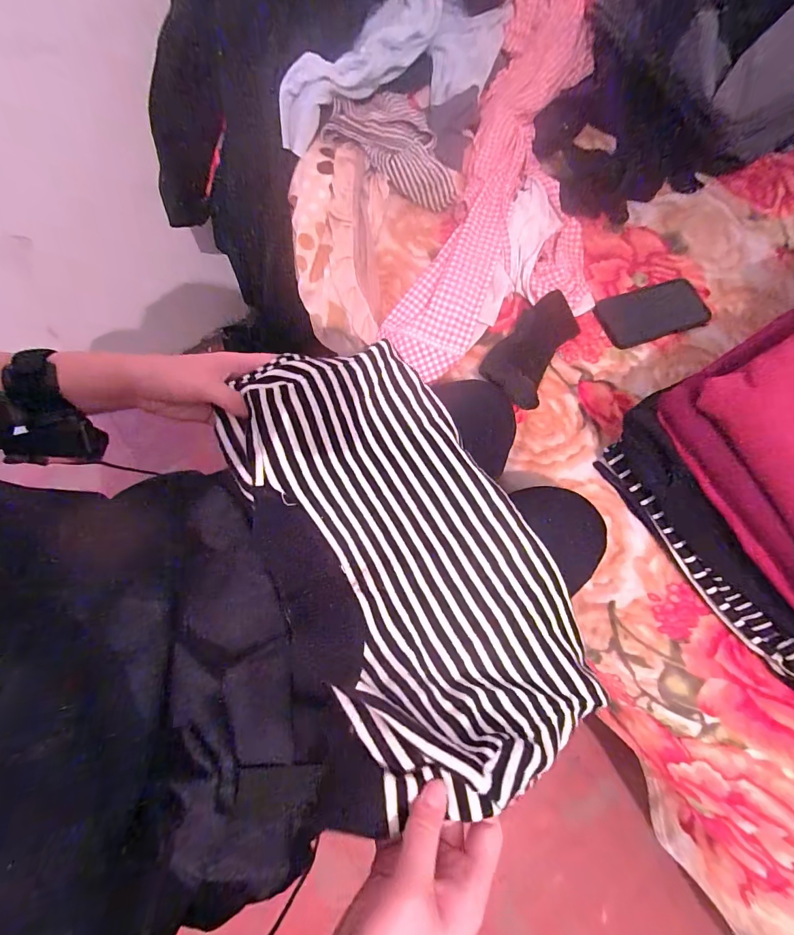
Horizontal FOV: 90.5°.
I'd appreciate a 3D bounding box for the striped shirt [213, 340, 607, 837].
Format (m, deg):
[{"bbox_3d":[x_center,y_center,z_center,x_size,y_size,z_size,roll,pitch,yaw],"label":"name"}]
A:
[{"bbox_3d":[0.009,0.057,0.331,0.201,0.078,0.373,-29,75,-11],"label":"striped shirt"}]

